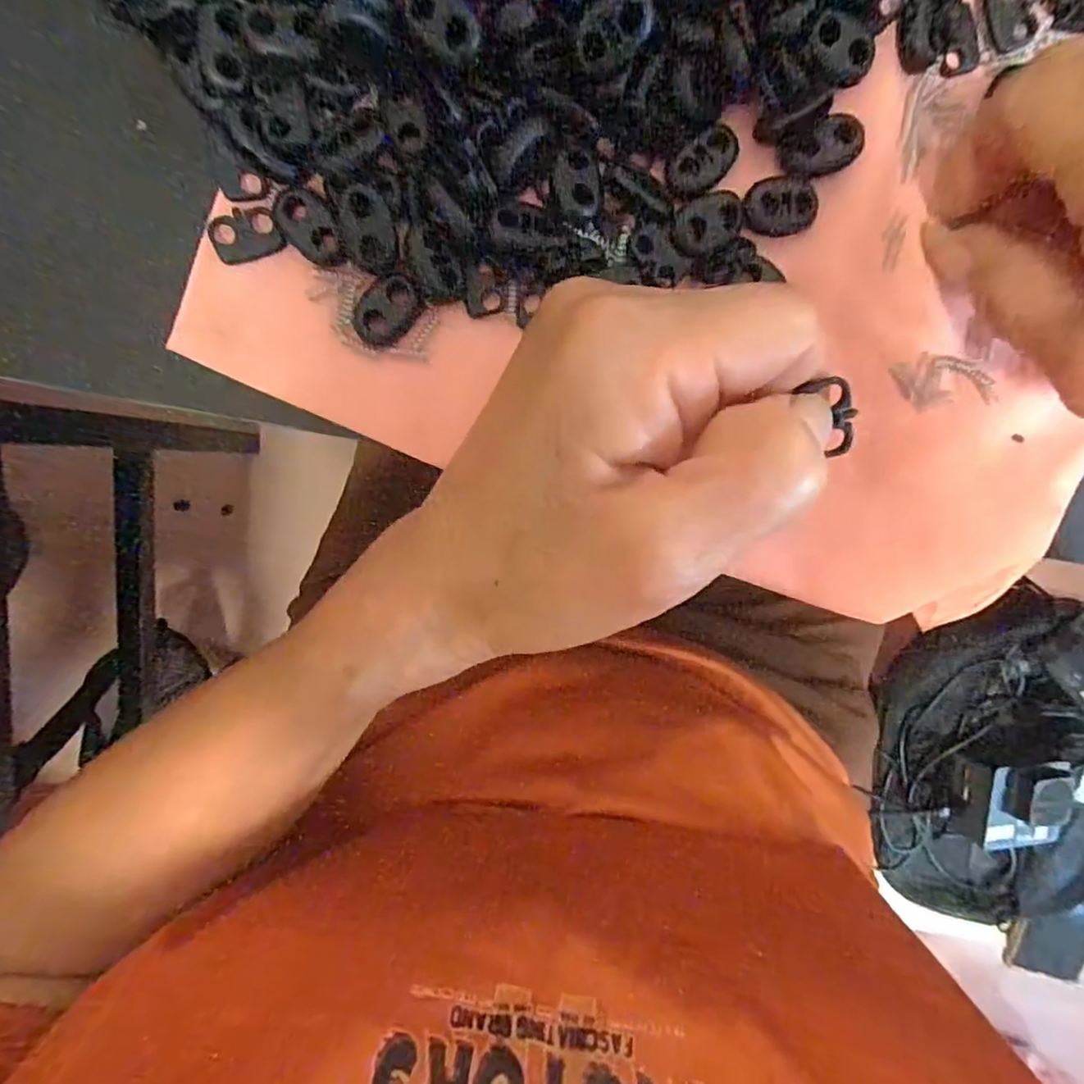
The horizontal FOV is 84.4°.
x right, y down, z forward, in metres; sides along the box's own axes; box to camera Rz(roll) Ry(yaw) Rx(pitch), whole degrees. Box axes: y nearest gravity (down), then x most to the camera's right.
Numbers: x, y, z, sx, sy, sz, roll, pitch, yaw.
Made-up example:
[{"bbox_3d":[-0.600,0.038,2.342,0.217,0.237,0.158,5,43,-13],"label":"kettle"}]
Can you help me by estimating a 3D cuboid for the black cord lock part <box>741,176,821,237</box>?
[{"bbox_3d":[0.068,-0.095,0.168,0.022,0.004,0.014,-6,99,-3],"label":"black cord lock part"}]

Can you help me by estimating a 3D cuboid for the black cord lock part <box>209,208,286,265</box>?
[{"bbox_3d":[-0.080,-0.083,0.161,0.017,0.004,0.012,-23,99,0],"label":"black cord lock part"}]

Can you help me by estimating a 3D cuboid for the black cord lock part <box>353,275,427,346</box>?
[{"bbox_3d":[-0.043,-0.065,0.168,0.021,0.004,0.014,-45,98,4],"label":"black cord lock part"}]

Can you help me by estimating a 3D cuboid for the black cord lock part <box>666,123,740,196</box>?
[{"bbox_3d":[0.045,-0.106,0.166,0.022,0.004,0.013,-37,99,2],"label":"black cord lock part"}]

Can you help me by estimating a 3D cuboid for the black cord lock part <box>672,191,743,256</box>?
[{"bbox_3d":[0.046,-0.090,0.167,0.022,0.004,0.014,-32,99,2],"label":"black cord lock part"}]

